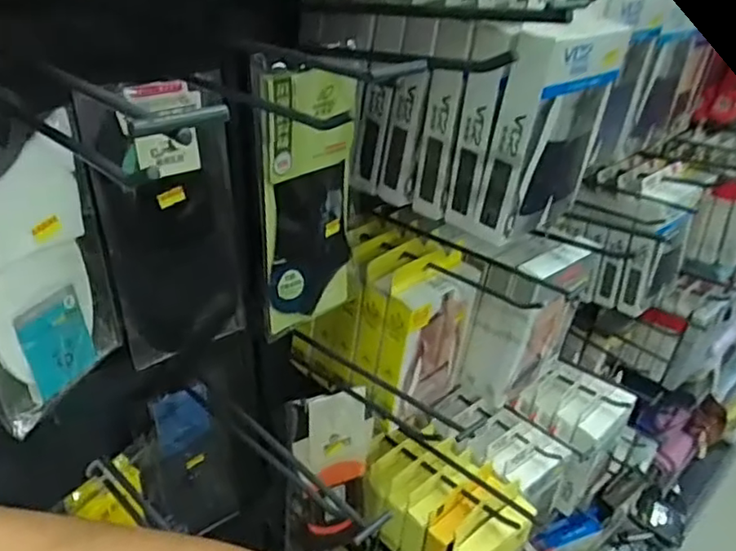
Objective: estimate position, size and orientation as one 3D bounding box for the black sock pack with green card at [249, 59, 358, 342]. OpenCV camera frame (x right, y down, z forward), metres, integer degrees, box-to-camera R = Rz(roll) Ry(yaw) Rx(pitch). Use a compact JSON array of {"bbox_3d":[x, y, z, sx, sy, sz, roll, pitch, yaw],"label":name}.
[{"bbox_3d":[-0.048,-0.066,0.567,0.107,0.247,0.015,-27,43,-37],"label":"black sock pack with green card"}]

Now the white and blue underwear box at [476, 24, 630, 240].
[{"bbox_3d":[0.159,-0.121,0.545,0.120,0.184,0.032,-22,48,-30],"label":"white and blue underwear box"}]

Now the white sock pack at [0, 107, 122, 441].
[{"bbox_3d":[-0.223,-0.005,0.439,0.022,0.194,0.113,10,30,12],"label":"white sock pack"}]

